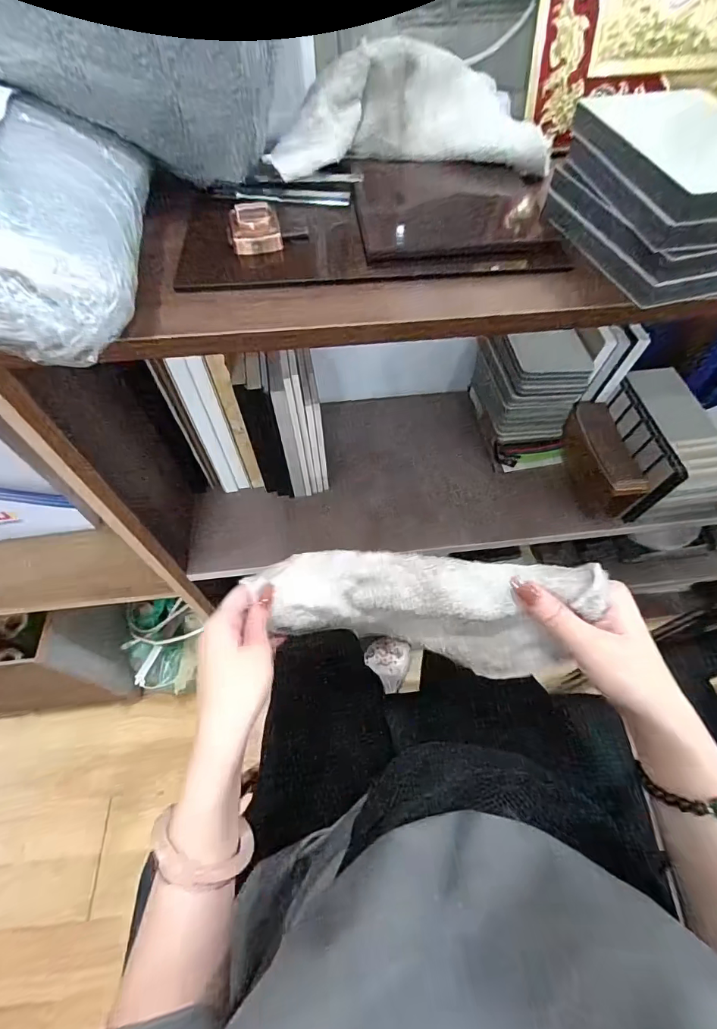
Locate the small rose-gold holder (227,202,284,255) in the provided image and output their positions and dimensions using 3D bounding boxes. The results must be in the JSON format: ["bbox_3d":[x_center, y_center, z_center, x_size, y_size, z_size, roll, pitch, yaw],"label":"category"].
[{"bbox_3d":[-0.081,-0.220,0.339,0.039,0.023,0.035,-14,59,-7],"label":"small rose-gold holder"}]

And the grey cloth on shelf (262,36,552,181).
[{"bbox_3d":[0.047,-0.362,0.395,0.244,0.060,0.128,1,58,2],"label":"grey cloth on shelf"}]

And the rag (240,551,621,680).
[{"bbox_3d":[0.048,0.076,0.355,0.248,0.094,0.066,2,57,20],"label":"rag"}]

